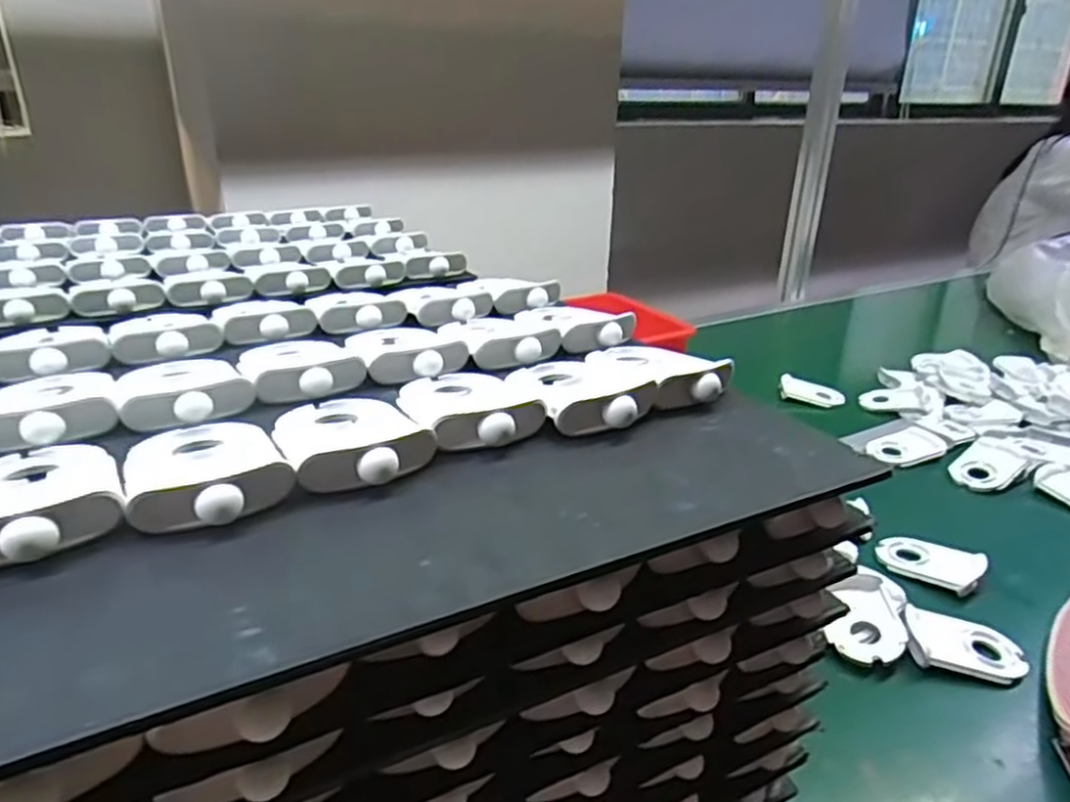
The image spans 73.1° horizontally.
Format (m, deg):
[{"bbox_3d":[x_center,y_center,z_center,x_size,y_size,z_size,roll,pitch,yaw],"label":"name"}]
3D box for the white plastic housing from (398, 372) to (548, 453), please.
[{"bbox_3d":[-0.034,0.000,0.355,0.059,0.016,0.081,-12,27,-26],"label":"white plastic housing"}]

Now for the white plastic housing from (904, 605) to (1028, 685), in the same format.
[{"bbox_3d":[0.331,0.188,0.556,0.084,0.020,0.052,9,25,16],"label":"white plastic housing"}]

